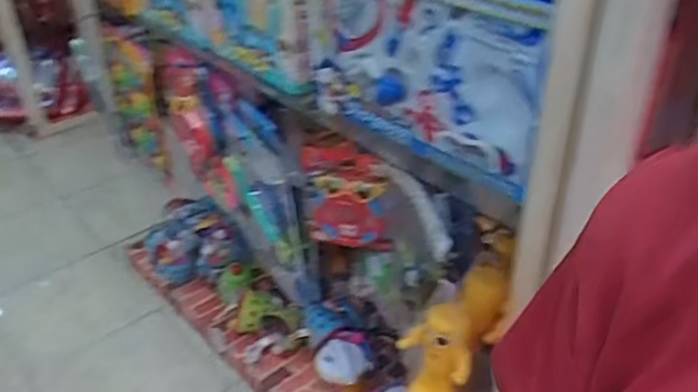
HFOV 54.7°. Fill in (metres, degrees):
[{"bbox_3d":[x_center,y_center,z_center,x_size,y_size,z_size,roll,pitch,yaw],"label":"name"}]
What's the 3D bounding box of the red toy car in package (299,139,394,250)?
[{"bbox_3d":[-0.005,0.013,1.259,0.157,0.222,0.045,1,35,6],"label":"red toy car in package"}]

